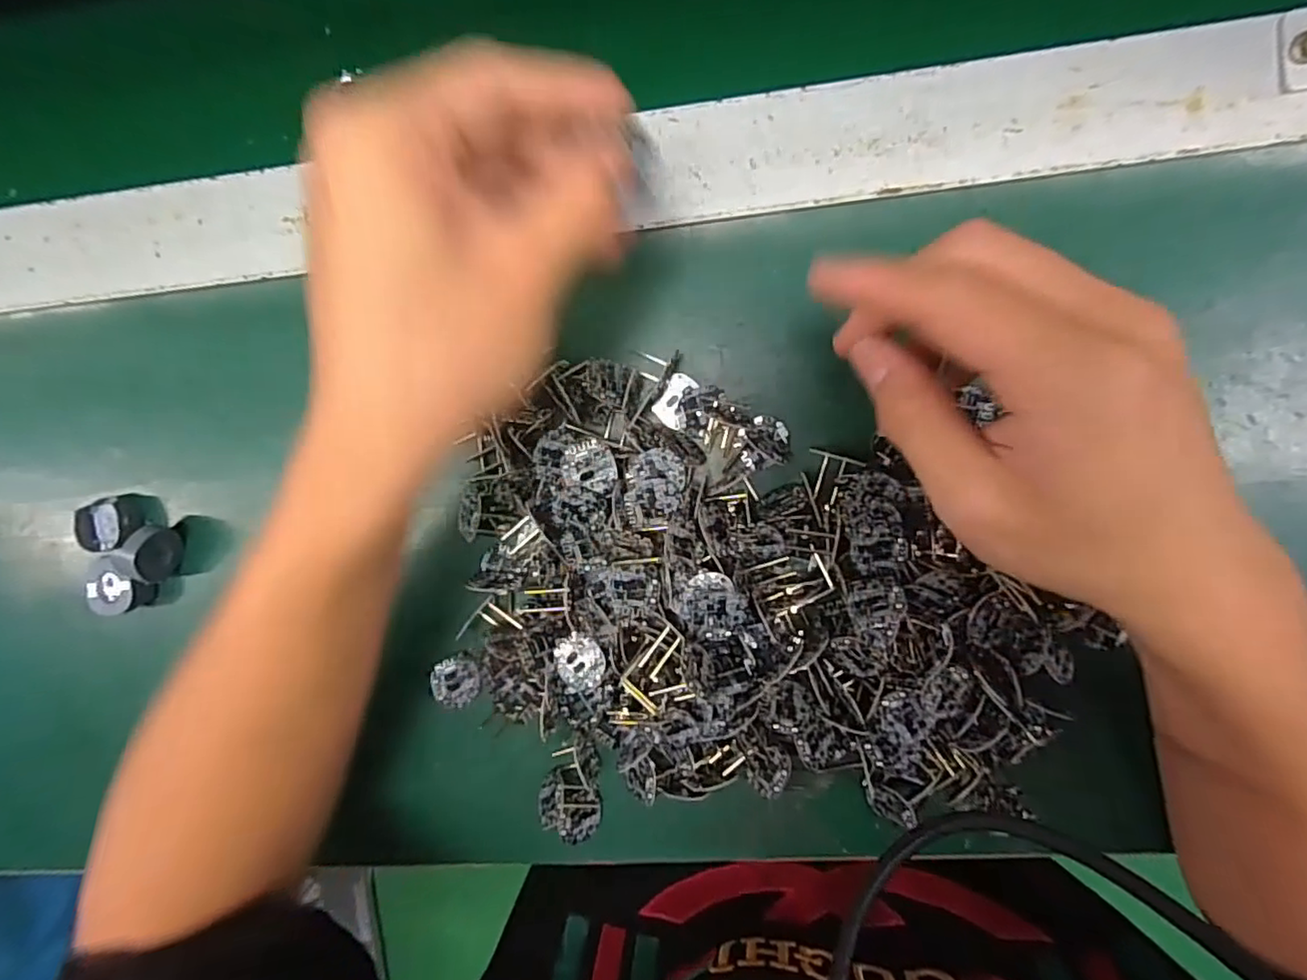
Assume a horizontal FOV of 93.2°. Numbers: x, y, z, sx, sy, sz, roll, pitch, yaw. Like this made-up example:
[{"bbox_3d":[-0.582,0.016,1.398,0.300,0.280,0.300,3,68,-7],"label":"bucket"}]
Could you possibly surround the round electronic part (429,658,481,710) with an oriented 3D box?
[{"bbox_3d":[-0.093,0.091,0.292,0.023,0.006,0.023,-10,91,-37],"label":"round electronic part"}]

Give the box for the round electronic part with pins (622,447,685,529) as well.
[{"bbox_3d":[0.001,-0.001,0.256,0.025,0.004,0.032,-1,87,3],"label":"round electronic part with pins"}]

